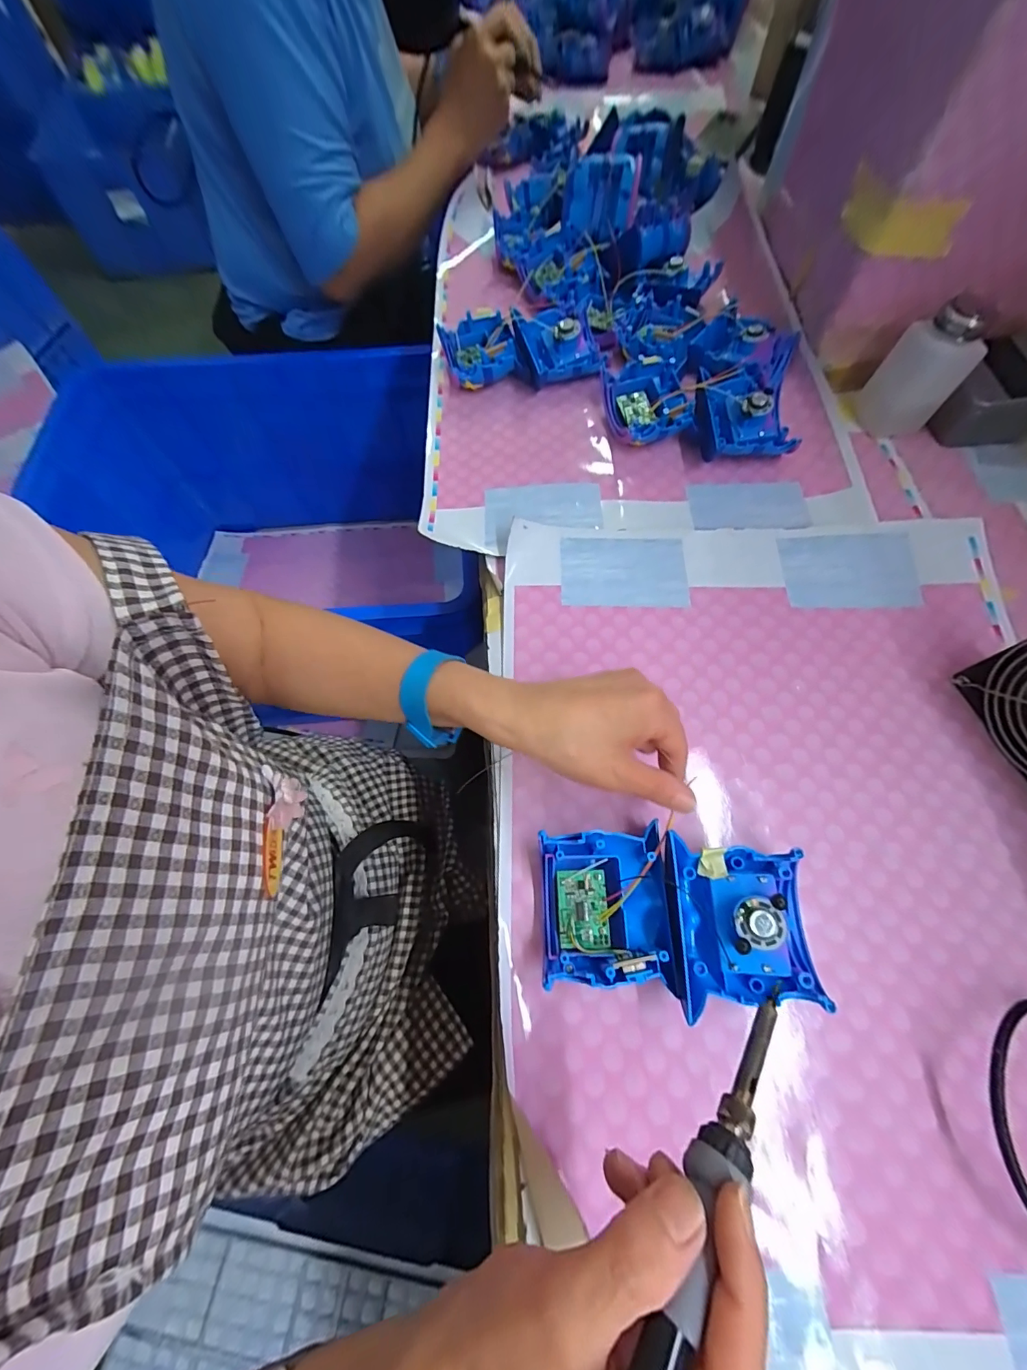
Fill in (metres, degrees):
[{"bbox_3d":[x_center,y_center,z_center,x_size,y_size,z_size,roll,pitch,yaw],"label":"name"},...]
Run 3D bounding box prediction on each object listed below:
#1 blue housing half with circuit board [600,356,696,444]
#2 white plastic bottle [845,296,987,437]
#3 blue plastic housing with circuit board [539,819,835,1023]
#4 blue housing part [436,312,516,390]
[{"bbox_3d":[0.130,-0.268,0.443,0.078,0.040,0.085,-10,67,-3],"label":"blue housing half with circuit board"},{"bbox_3d":[0.378,-0.294,0.421,0.055,0.098,0.053,-1,66,1],"label":"white plastic bottle"},{"bbox_3d":[0.094,0.135,0.268,0.151,0.029,0.089,-1,66,1],"label":"blue plastic housing with circuit board"},{"bbox_3d":[-0.037,-0.353,0.482,0.070,0.036,0.088,-14,67,-5],"label":"blue housing part"}]

